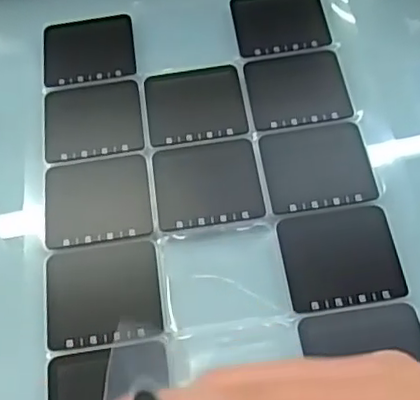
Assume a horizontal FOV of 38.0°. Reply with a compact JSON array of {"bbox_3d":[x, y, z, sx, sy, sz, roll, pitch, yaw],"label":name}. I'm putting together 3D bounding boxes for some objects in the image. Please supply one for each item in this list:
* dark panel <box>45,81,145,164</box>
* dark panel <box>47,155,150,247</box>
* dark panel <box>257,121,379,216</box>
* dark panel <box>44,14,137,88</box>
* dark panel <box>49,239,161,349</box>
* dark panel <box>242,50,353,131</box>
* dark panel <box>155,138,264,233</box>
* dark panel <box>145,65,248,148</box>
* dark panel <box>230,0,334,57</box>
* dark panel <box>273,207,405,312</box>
[{"bbox_3d":[-0.067,-0.045,0.351,0.055,0.005,0.050,-8,62,-1],"label":"dark panel"},{"bbox_3d":[-0.060,0.000,0.326,0.055,0.004,0.049,-8,62,-2],"label":"dark panel"},{"bbox_3d":[0.057,-0.018,0.327,0.055,0.007,0.050,-9,62,-2],"label":"dark panel"},{"bbox_3d":[-0.074,-0.093,0.375,0.055,0.005,0.051,-8,62,-1],"label":"dark panel"},{"bbox_3d":[-0.052,0.046,0.302,0.055,0.004,0.049,-8,62,-2],"label":"dark panel"},{"bbox_3d":[0.050,-0.064,0.352,0.055,0.005,0.050,-9,62,-2],"label":"dark panel"},{"bbox_3d":[-0.001,-0.009,0.326,0.055,0.004,0.050,-8,62,-1],"label":"dark panel"},{"bbox_3d":[-0.009,-0.055,0.352,0.055,0.005,0.050,-9,62,-2],"label":"dark panel"},{"bbox_3d":[0.043,-0.111,0.377,0.055,0.006,0.050,-9,62,-2],"label":"dark panel"},{"bbox_3d":[0.064,0.028,0.303,0.055,0.004,0.049,-9,62,0],"label":"dark panel"}]

